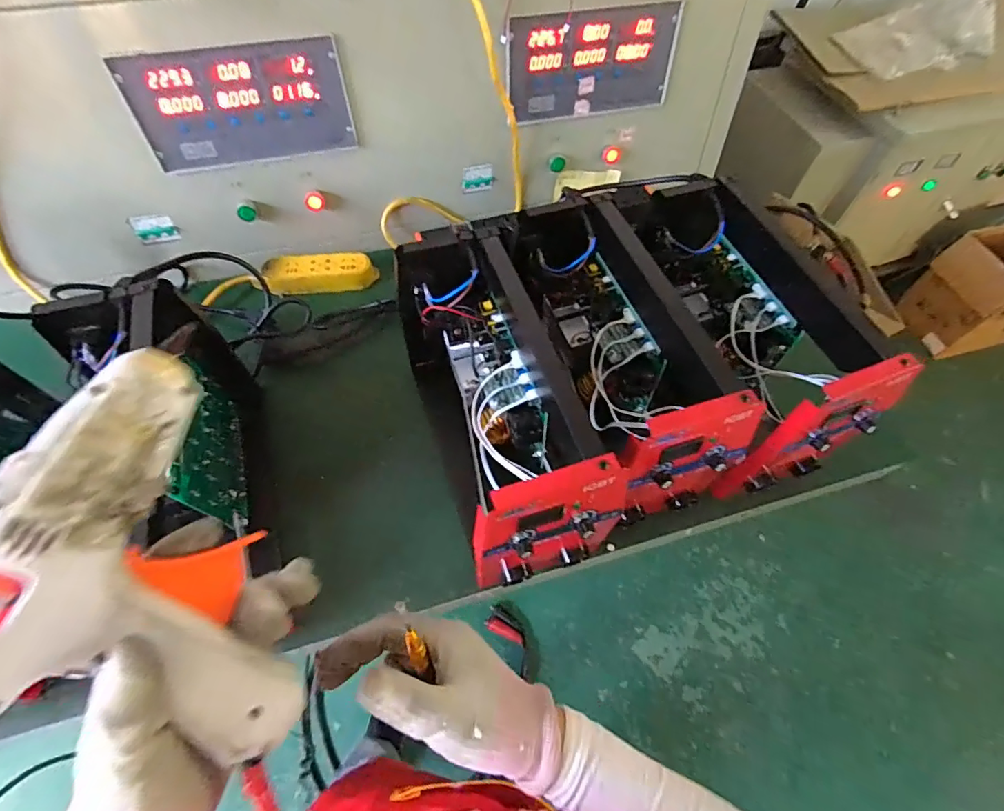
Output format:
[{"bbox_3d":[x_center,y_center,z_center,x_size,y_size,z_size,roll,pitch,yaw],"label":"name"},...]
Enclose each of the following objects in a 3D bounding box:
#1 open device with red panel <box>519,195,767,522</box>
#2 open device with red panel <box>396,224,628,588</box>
[{"bbox_3d":[0.145,-0.061,0.593,0.159,0.198,0.344,-14,61,-10],"label":"open device with red panel"},{"bbox_3d":[-0.010,-0.010,0.567,0.134,0.211,0.377,-17,62,-11],"label":"open device with red panel"}]

